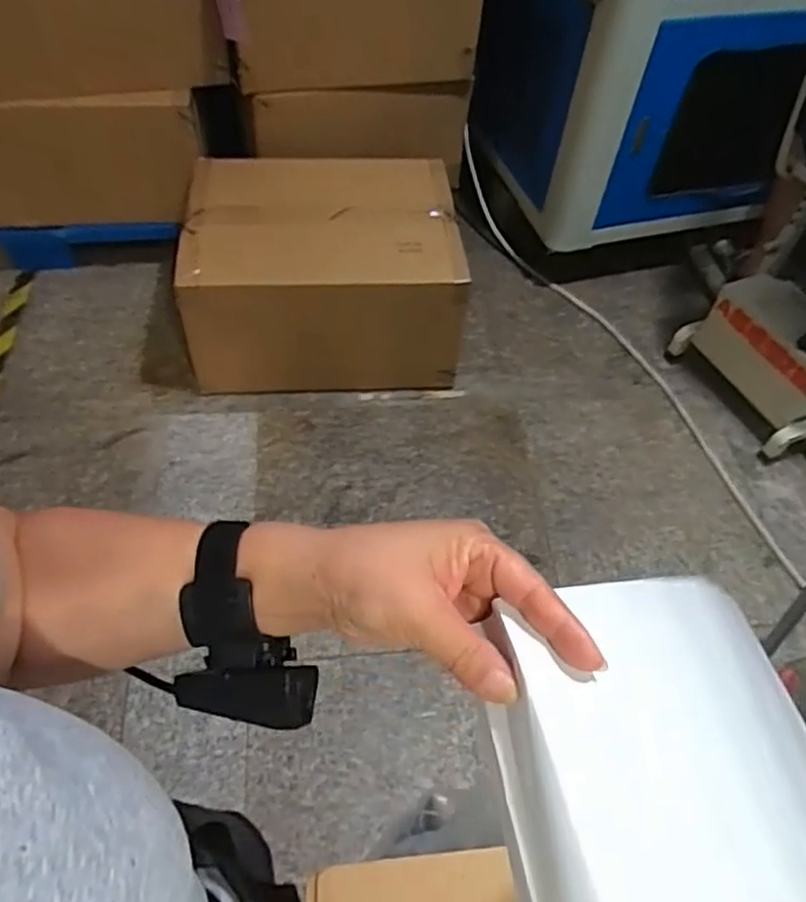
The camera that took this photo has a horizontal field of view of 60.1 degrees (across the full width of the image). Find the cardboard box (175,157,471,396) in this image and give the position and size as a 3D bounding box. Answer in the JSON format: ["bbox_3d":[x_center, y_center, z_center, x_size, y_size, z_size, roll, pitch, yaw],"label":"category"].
[{"bbox_3d":[-0.190,-0.433,1.725,0.624,0.374,0.477,2,52,-3],"label":"cardboard box"}]

